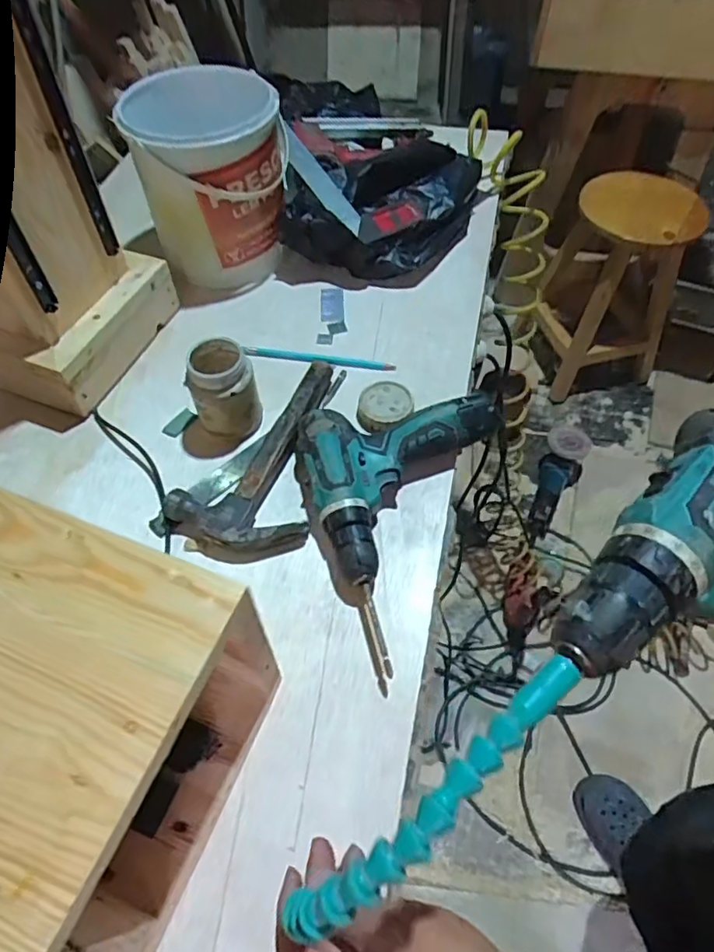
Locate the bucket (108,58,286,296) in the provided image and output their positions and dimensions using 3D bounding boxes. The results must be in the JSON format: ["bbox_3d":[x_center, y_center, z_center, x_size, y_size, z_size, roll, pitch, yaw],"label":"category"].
[{"bbox_3d":[-0.174,-0.366,0.732,0.179,0.191,0.169,-7,55,-3],"label":"bucket"}]

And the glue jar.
[{"bbox_3d":[-0.136,-0.087,0.598,0.063,0.092,0.059,-1,53,1],"label":"glue jar"}]

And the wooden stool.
[{"bbox_3d":[0.674,-0.483,1.537,0.310,0.534,0.282,-18,55,-11],"label":"wooden stool"}]

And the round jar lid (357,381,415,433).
[{"bbox_3d":[0.031,-0.075,0.632,0.056,0.018,0.067,15,57,9],"label":"round jar lid"}]

